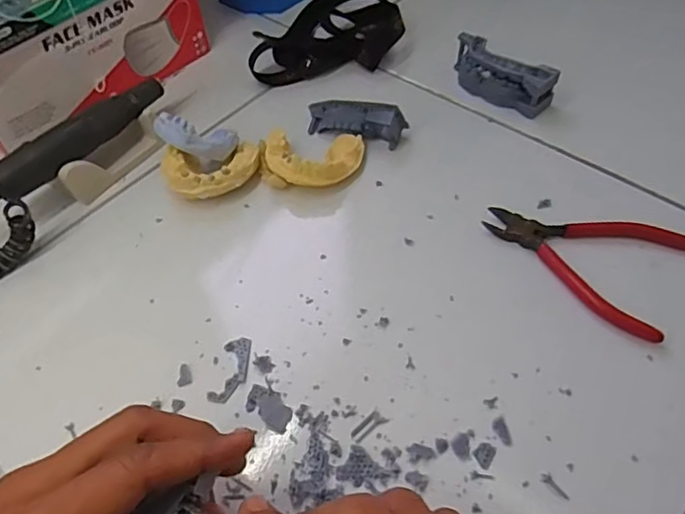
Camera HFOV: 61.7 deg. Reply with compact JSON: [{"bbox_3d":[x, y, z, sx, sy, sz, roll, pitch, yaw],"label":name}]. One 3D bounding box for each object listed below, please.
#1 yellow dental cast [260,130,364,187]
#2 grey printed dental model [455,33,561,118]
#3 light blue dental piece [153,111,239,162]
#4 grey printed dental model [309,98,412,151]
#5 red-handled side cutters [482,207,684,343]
[{"bbox_3d":[-0.024,-0.072,0.427,0.077,0.027,0.054,-1,54,3],"label":"yellow dental cast"},{"bbox_3d":[0.129,-0.148,0.473,0.087,0.035,0.026,35,63,25],"label":"grey printed dental model"},{"bbox_3d":[-0.107,-0.087,0.414,0.059,0.023,0.031,16,53,-14],"label":"light blue dental piece"},{"bbox_3d":[0.009,-0.108,0.449,0.076,0.031,0.025,17,56,15],"label":"grey printed dental model"},{"bbox_3d":[0.157,-0.007,0.374,0.121,0.007,0.085,28,60,22],"label":"red-handled side cutters"}]

